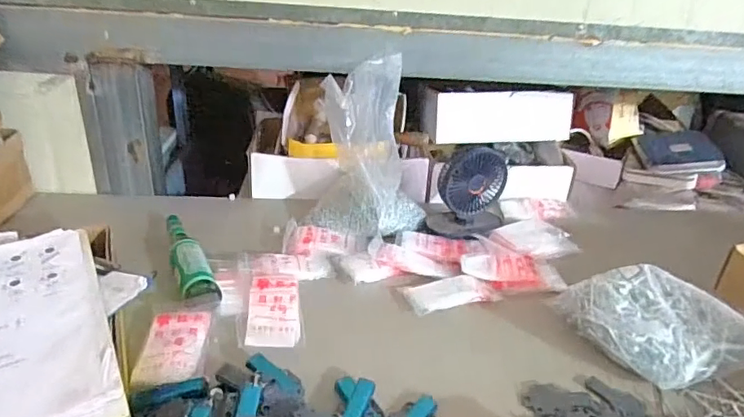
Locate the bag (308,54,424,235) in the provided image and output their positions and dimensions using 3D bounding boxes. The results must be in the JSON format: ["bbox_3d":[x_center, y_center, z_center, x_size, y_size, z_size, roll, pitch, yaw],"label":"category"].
[{"bbox_3d":[-0.003,-0.095,0.887,0.181,0.274,0.115,12,28,15],"label":"bag"}]

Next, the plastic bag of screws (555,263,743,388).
[{"bbox_3d":[0.372,0.145,0.678,0.268,0.086,0.128,24,33,35],"label":"plastic bag of screws"}]

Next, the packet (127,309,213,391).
[{"bbox_3d":[-0.241,0.163,0.655,0.075,0.017,0.124,2,27,-3],"label":"packet"}]

